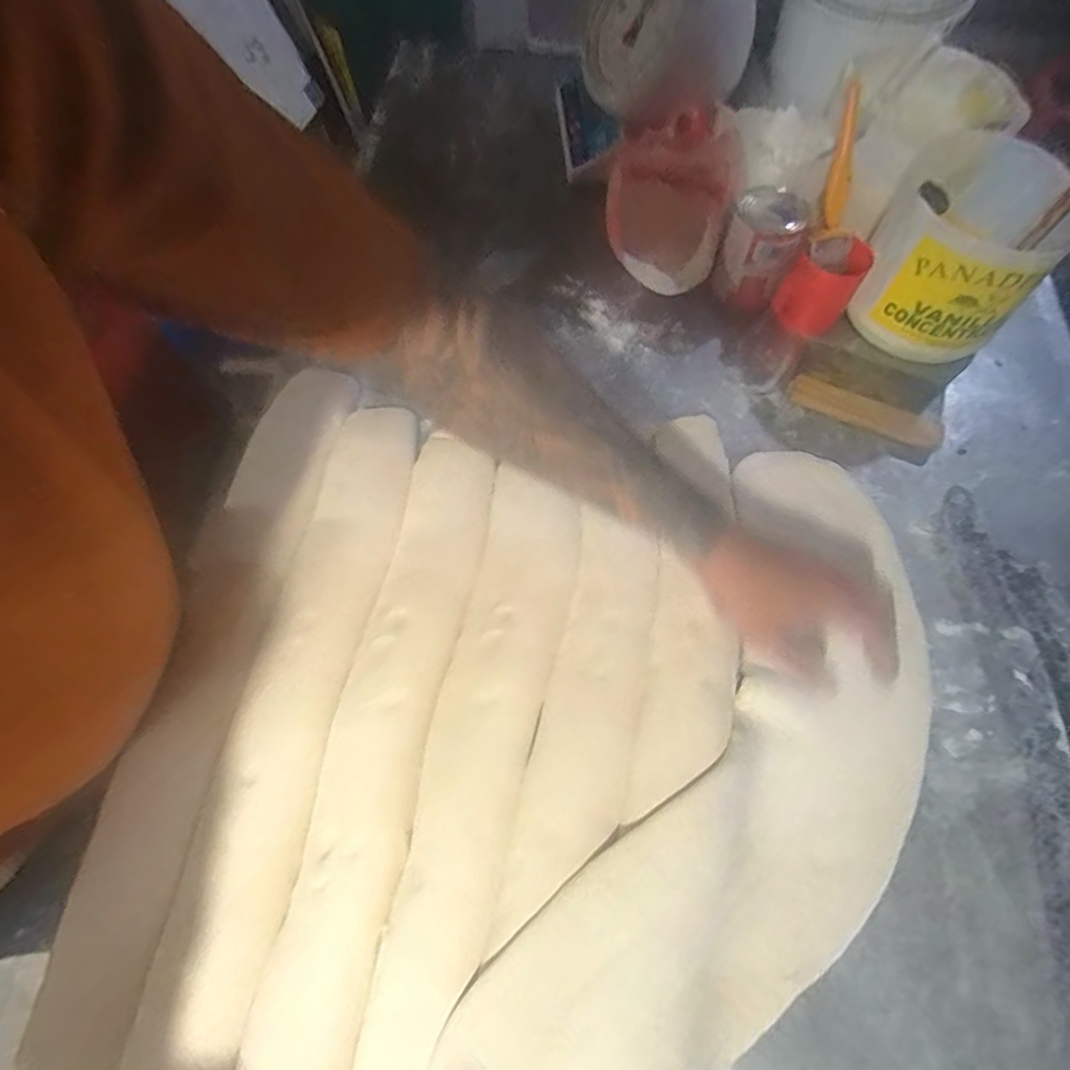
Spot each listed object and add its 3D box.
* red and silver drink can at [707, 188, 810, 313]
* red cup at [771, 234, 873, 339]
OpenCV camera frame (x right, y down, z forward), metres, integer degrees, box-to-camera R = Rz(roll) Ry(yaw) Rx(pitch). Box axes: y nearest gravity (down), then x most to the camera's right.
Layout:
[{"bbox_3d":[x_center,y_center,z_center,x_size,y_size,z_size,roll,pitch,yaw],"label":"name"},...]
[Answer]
[{"bbox_3d":[0.238,-0.304,0.620,0.074,0.095,0.074,0,66,1],"label":"red and silver drink can"},{"bbox_3d":[0.305,-0.266,0.611,0.066,0.076,0.070,0,66,1],"label":"red cup"}]

